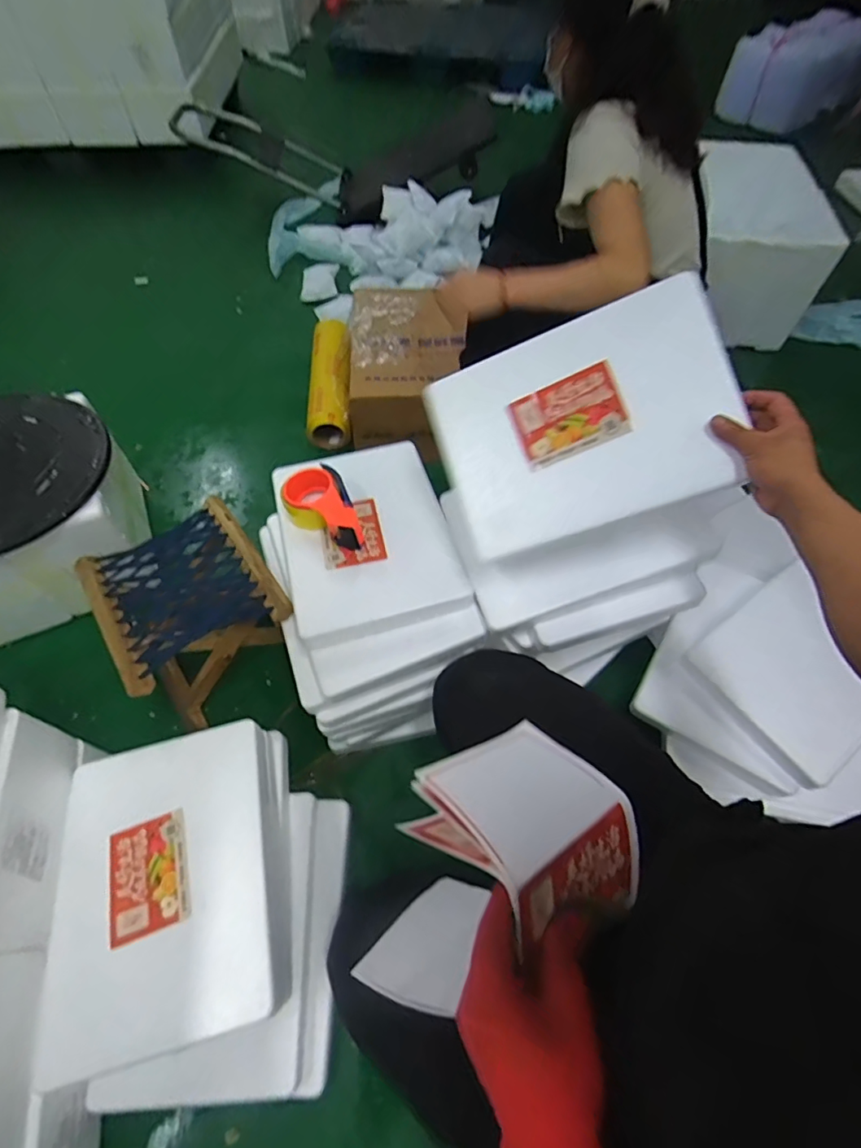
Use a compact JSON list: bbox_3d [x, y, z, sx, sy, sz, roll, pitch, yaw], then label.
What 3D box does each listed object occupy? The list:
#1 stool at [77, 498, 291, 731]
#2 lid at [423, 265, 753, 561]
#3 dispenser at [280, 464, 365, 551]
[{"bbox_3d":[-0.392,0.080,0.902,0.255,0.242,0.269,-30,63,-18],"label":"stool"},{"bbox_3d":[0.184,-0.186,0.635,0.341,0.041,0.256,-18,87,15],"label":"lid"},{"bbox_3d":[-0.170,-0.099,0.792,0.099,0.052,0.150,-23,61,-15],"label":"dispenser"}]

